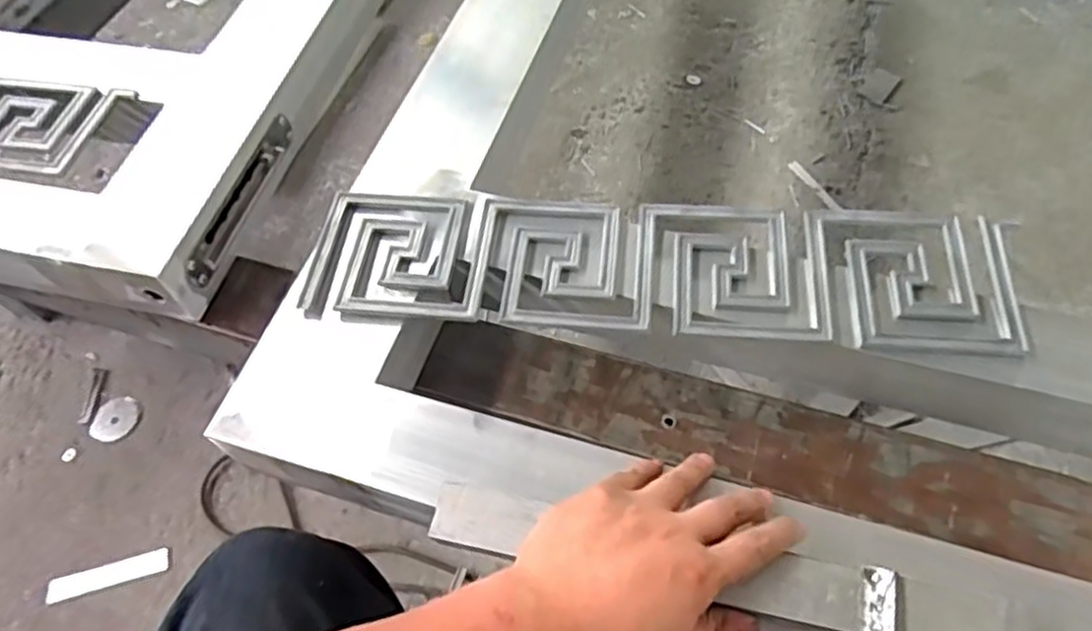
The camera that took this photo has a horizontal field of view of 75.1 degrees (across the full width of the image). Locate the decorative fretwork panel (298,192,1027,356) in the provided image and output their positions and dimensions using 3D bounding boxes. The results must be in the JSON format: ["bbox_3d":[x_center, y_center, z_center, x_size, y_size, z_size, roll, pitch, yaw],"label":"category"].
[{"bbox_3d":[0.077,-0.038,0.543,0.515,0.025,0.116,4,60,6],"label":"decorative fretwork panel"}]

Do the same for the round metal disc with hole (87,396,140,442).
[{"bbox_3d":[-0.656,0.157,1.081,0.059,0.008,0.072,24,65,1],"label":"round metal disc with hole"}]

